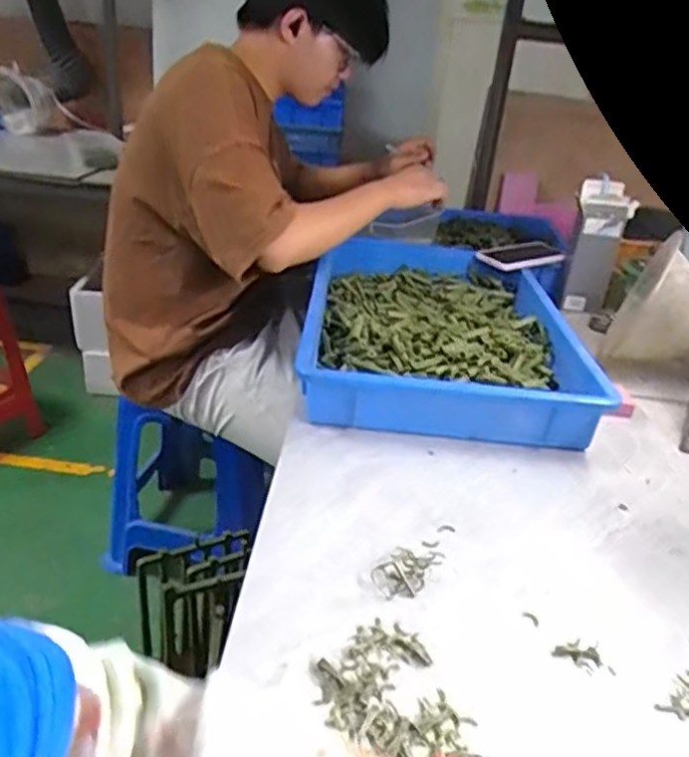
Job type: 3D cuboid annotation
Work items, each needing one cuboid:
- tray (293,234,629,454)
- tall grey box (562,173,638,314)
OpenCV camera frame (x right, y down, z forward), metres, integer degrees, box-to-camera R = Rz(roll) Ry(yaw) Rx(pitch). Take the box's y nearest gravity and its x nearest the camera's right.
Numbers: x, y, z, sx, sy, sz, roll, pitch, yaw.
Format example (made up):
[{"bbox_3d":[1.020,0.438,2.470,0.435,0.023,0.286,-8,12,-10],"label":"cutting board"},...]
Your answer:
[{"bbox_3d":[0.134,-0.094,1.029,0.364,0.078,0.590,4,27,-1],"label":"tray"},{"bbox_3d":[0.454,-0.236,1.204,0.088,0.222,0.078,13,28,16],"label":"tall grey box"}]

